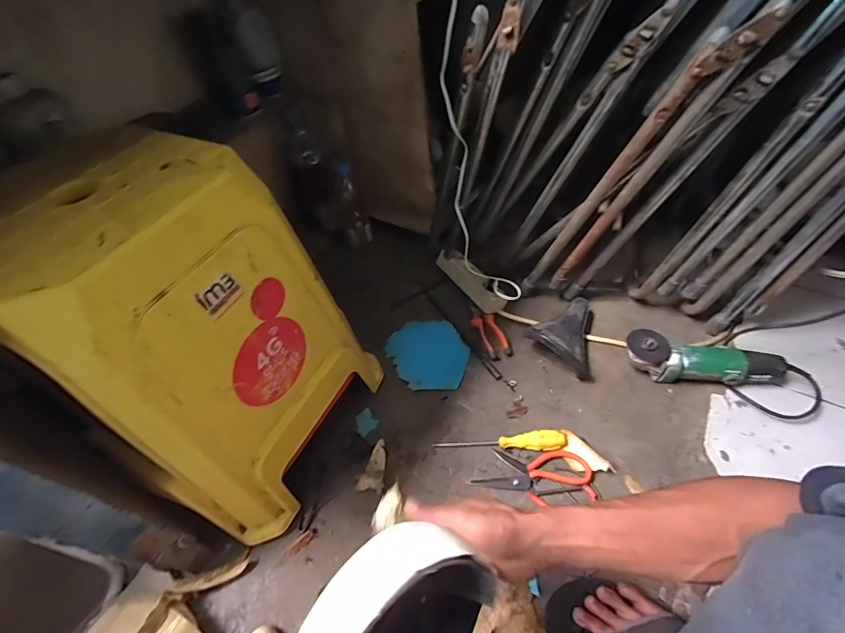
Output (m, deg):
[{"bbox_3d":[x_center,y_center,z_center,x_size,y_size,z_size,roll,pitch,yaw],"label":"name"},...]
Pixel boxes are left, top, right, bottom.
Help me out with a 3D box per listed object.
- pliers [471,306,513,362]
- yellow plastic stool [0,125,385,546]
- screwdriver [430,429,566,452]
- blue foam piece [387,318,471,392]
[{"bbox_3d":[0.139,0.031,0.818,0.047,0.021,0.130,-20,51,-10],"label":"pliers"},{"bbox_3d":[-0.299,0.045,0.540,0.271,0.451,0.323,20,54,20],"label":"yellow plastic stool"},{"bbox_3d":[0.133,0.213,0.670,0.219,0.029,0.028,-2,50,4],"label":"screwdriver"},{"bbox_3d":[0.014,0.075,0.801,0.147,0.023,0.171,-35,55,-21],"label":"blue foam piece"}]

